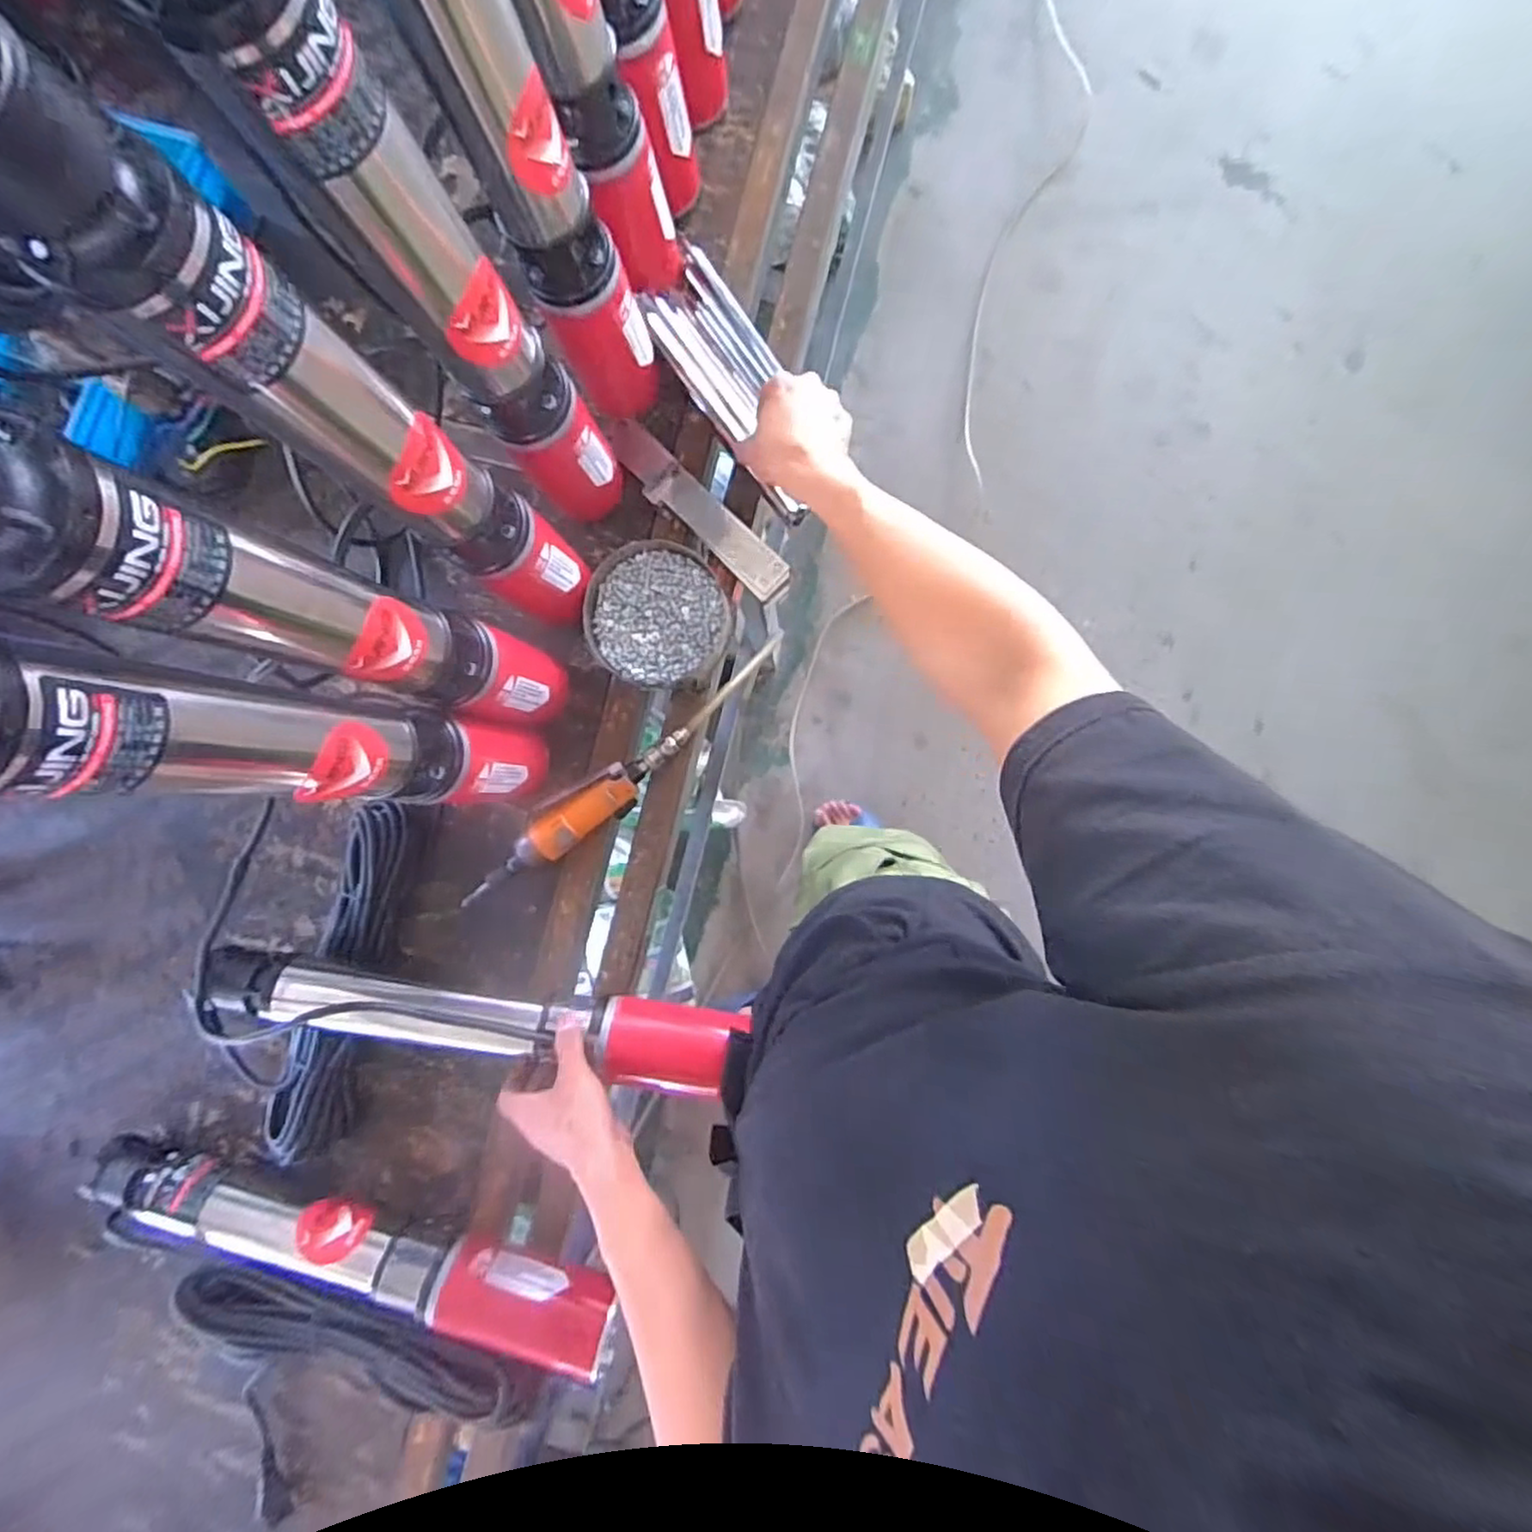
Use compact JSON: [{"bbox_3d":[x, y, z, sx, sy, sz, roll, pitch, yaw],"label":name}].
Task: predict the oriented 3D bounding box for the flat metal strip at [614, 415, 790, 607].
[{"bbox_3d":[-0.069,-0.255,0.689,0.229,0.015,0.043,43,90,3],"label":"flat metal strip"}]

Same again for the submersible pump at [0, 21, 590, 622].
[{"bbox_3d":[-0.220,-0.188,0.432,0.061,0.504,0.069,43,90,3],"label":"submersible pump"}]

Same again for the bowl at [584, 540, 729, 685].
[{"bbox_3d":[-0.105,-0.147,0.684,0.138,0.034,0.137,0,88,2],"label":"bowl"}]

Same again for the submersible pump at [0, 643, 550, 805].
[{"bbox_3d":[-0.271,-0.010,0.407,0.069,0.482,0.068,7,88,3],"label":"submersible pump"}]

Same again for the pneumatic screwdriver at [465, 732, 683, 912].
[{"bbox_3d":[-0.188,0.047,0.677,0.261,0.042,0.054,-35,87,1],"label":"pneumatic screwdriver"}]

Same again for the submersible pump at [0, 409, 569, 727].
[{"bbox_3d":[-0.245,-0.083,0.404,0.070,0.473,0.072,16,89,3],"label":"submersible pump"}]

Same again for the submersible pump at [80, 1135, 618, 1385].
[{"bbox_3d":[-0.395,0.456,0.658,0.516,0.075,0.079,13,88,3],"label":"submersible pump"}]

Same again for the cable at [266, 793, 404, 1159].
[{"bbox_3d":[-0.416,0.203,0.678,0.063,0.050,0.339,13,88,3],"label":"cable"}]

